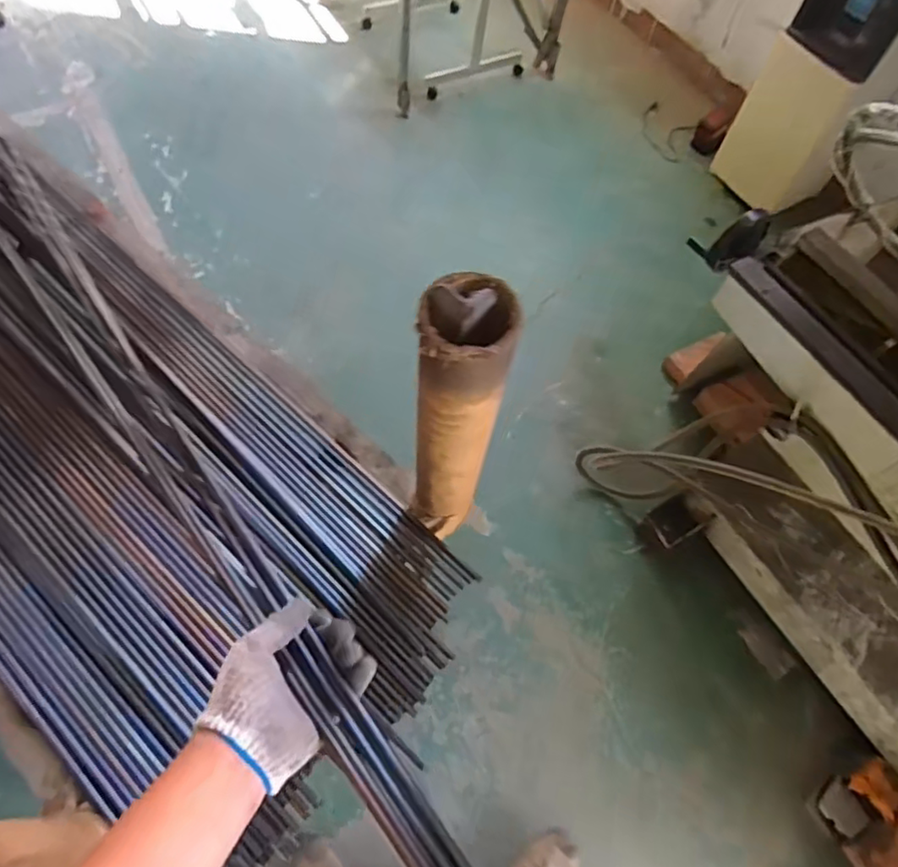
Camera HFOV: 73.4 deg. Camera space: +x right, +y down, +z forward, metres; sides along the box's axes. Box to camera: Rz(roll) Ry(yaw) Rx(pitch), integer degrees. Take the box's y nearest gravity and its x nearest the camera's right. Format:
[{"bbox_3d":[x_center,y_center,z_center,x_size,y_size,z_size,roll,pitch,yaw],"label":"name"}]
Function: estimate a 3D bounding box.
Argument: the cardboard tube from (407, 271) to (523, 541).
[{"bbox_3d":[0.002,0.019,0.696,0.093,0.489,0.089,10,61,0],"label":"cardboard tube"}]

